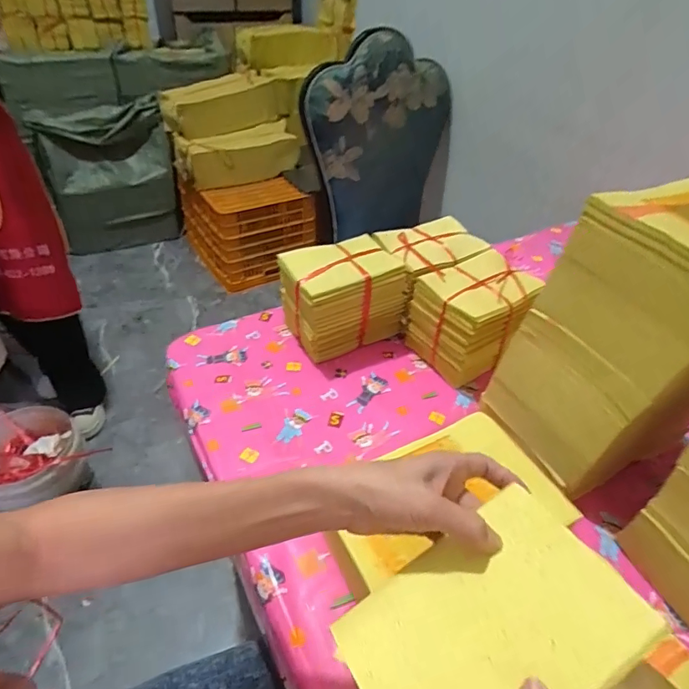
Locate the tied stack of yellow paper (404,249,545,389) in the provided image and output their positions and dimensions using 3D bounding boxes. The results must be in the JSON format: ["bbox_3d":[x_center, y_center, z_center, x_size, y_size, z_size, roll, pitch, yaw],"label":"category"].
[{"bbox_3d":[0.199,-0.046,0.731,0.170,0.129,0.133,-29,50,-32],"label":"tied stack of yellow paper"}]

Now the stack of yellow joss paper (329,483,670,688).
[{"bbox_3d":[0.084,0.170,0.284,0.159,0.007,0.113,-31,43,-12],"label":"stack of yellow joss paper"}]

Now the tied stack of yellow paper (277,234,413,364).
[{"bbox_3d":[-0.003,-0.078,0.750,0.168,0.135,0.118,-17,45,-22],"label":"tied stack of yellow paper"}]

